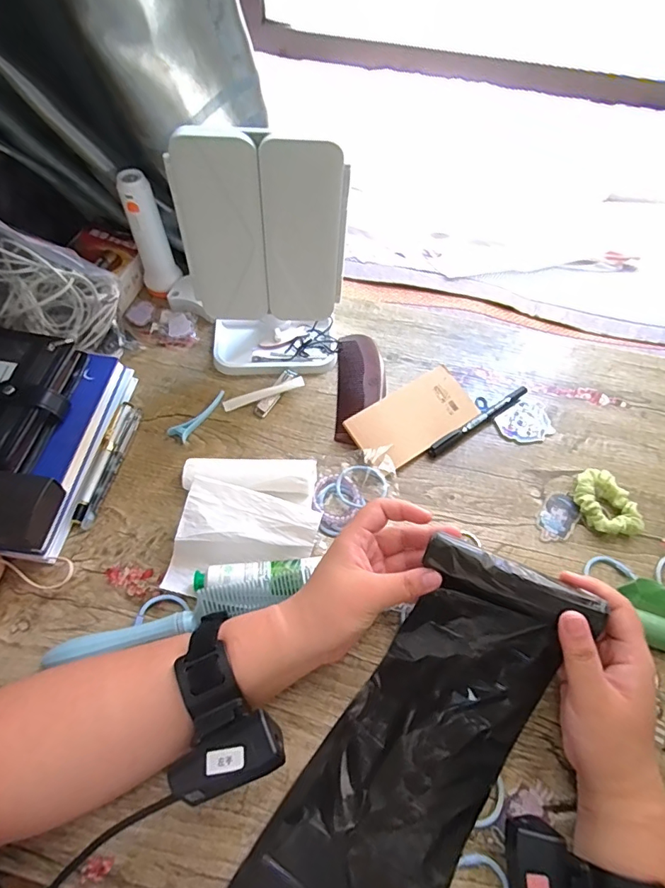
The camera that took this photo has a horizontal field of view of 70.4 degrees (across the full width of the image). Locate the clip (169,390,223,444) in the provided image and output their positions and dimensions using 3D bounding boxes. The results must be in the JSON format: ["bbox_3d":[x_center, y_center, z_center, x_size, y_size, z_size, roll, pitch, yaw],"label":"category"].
[{"bbox_3d":[-0.139,-0.031,0.497,0.017,0.009,0.073,35,64,14],"label":"clip"}]

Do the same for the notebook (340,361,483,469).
[{"bbox_3d":[0.087,-0.028,0.493,0.137,0.008,0.071,-32,82,-19],"label":"notebook"}]

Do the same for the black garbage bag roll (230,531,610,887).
[{"bbox_3d":[0.056,0.224,0.336,0.117,0.065,0.310,32,79,13],"label":"black garbage bag roll"}]

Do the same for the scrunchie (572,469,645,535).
[{"bbox_3d":[0.264,0.059,0.457,0.049,0.020,0.069,-25,63,-16],"label":"scrunchie"}]

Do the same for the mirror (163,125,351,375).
[{"bbox_3d":[-0.063,-0.167,0.451,0.141,0.231,0.075,-6,60,-5],"label":"mirror"}]

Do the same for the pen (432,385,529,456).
[{"bbox_3d":[0.158,-0.026,0.503,0.137,0.012,0.010,-31,65,-19],"label":"pen"}]

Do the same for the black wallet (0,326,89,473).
[{"bbox_3d":[-0.311,-0.045,0.440,0.108,0.031,0.148,7,59,2],"label":"black wallet"}]

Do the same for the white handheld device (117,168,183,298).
[{"bbox_3d":[-0.206,-0.232,0.533,0.042,0.134,0.036,-19,62,-13],"label":"white handheld device"}]

